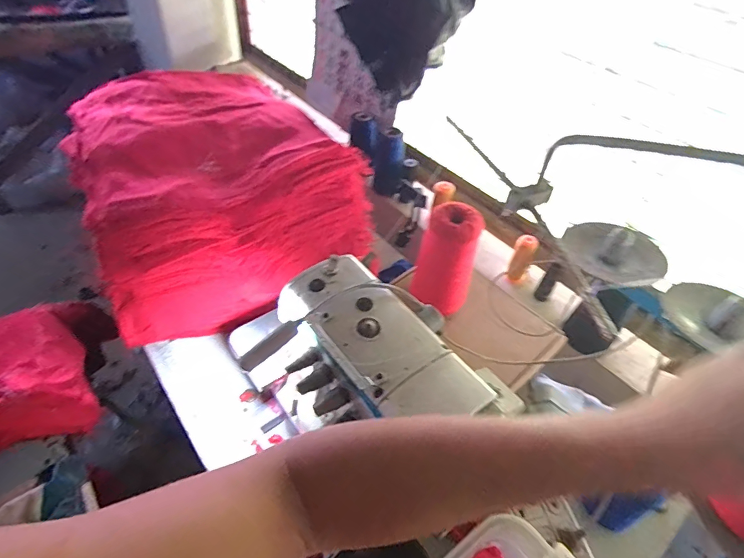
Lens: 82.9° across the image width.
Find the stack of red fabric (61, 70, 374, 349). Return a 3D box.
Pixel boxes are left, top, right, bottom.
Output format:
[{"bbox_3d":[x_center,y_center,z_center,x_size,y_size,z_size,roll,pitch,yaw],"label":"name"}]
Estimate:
[{"bbox_3d":[-0.376,-0.238,0.938,0.518,0.225,0.711,-25,53,-27],"label":"stack of red fabric"}]

